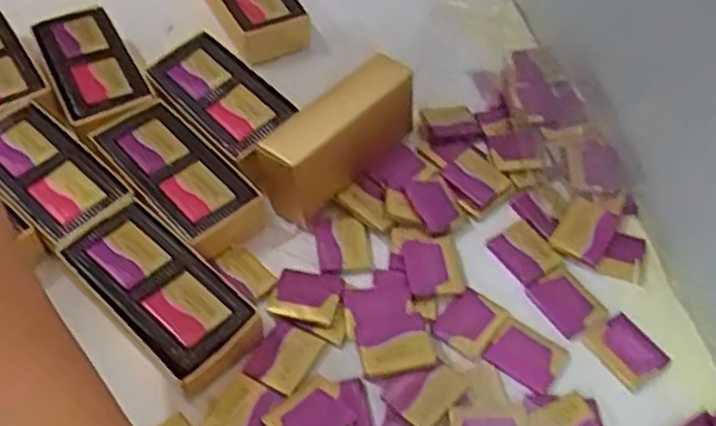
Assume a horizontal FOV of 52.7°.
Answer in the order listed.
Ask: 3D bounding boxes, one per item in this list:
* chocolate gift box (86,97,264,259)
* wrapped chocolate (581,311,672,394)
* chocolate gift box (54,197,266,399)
[{"bbox_3d":[-0.119,-0.023,0.467,0.116,0.029,0.058,38,60,25],"label":"chocolate gift box"},{"bbox_3d":[0.153,0.078,0.416,0.032,0.005,0.042,-31,59,-23],"label":"wrapped chocolate"},{"bbox_3d":[-0.110,0.049,0.409,0.119,0.031,0.058,36,59,24],"label":"chocolate gift box"}]

